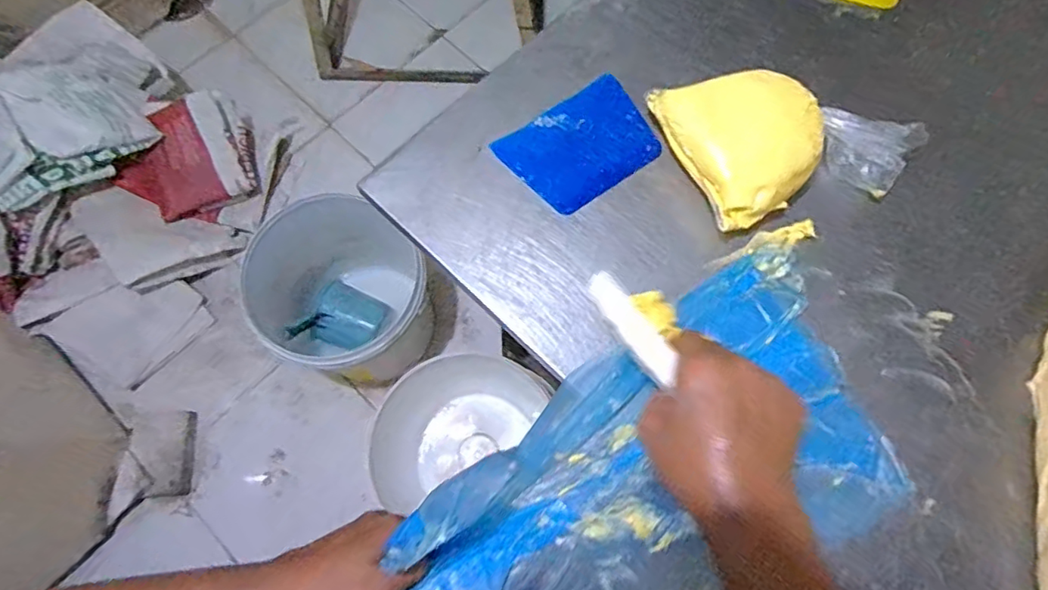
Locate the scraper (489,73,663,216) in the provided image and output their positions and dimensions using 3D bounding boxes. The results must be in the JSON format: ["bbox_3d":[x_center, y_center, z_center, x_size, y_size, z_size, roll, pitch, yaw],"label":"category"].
[{"bbox_3d":[0.049,-0.126,0.489,0.121,0.004,0.088,-35,79,-9],"label":"scraper"}]

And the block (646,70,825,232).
[{"bbox_3d":[0.178,-0.123,0.464,0.102,0.049,0.124,-22,74,-8],"label":"block"}]

